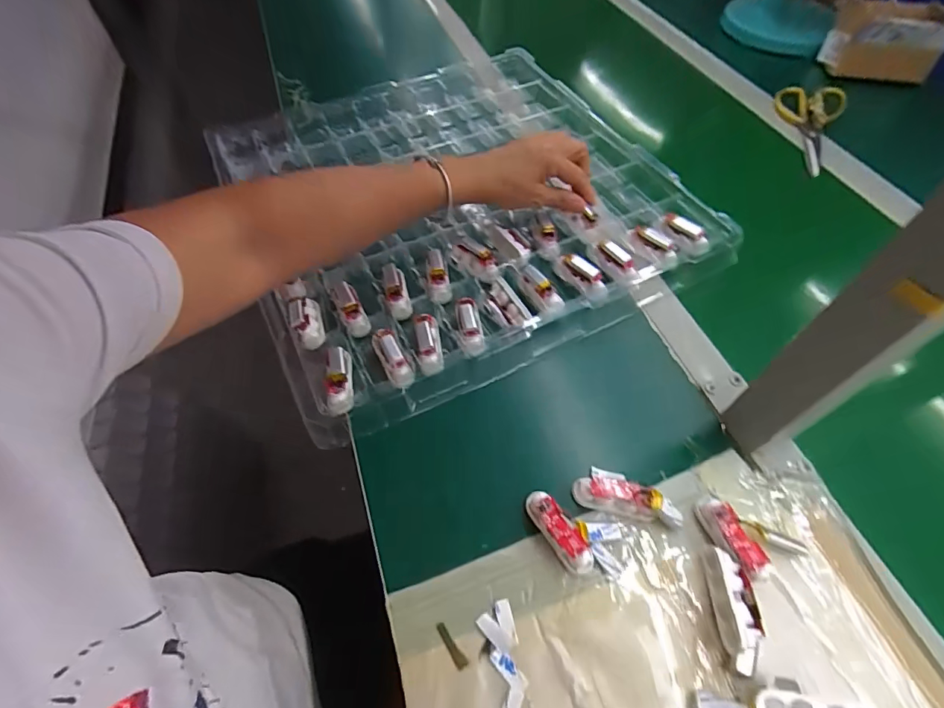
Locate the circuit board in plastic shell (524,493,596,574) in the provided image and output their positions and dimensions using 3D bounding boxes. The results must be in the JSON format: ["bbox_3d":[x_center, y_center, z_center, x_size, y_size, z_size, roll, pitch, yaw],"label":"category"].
[{"bbox_3d":[0.062,0.128,0.328,0.019,0.019,0.061,-29,61,-17],"label":"circuit board in plastic shell"}]

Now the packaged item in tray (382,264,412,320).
[{"bbox_3d":[-0.075,-0.061,0.444,0.023,0.017,0.055,-12,79,-8],"label":"packaged item in tray"}]

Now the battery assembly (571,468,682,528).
[{"bbox_3d":[0.117,0.106,0.341,0.077,0.020,0.028,15,58,10],"label":"battery assembly"}]

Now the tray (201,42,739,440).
[{"bbox_3d":[-0.023,-0.192,0.538,0.478,0.040,0.481,-24,60,-15],"label":"tray"}]

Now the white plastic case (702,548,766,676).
[{"bbox_3d":[0.174,0.167,0.299,0.022,0.023,0.069,3,57,2],"label":"white plastic case"}]

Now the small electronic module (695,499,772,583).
[{"bbox_3d":[0.184,0.132,0.324,0.022,0.019,0.058,-16,58,-10],"label":"small electronic module"}]

